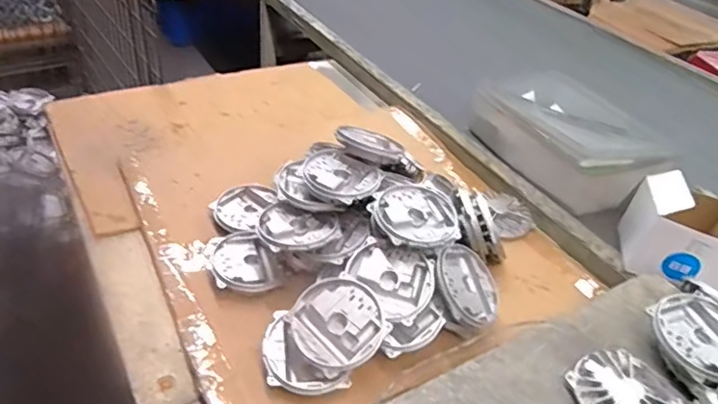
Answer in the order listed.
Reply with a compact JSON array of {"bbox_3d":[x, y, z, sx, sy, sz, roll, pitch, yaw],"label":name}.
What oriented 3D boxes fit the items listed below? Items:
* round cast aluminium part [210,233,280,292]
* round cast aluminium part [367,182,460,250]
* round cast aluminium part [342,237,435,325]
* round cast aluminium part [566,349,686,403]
[{"bbox_3d":[-0.161,0.086,0.759,0.091,0.024,0.108,-8,40,-18],"label":"round cast aluminium part"},{"bbox_3d":[0.074,0.014,0.733,0.109,0.019,0.121,-2,38,-11],"label":"round cast aluminium part"},{"bbox_3d":[0.042,0.092,0.693,0.110,0.027,0.090,38,73,15],"label":"round cast aluminium part"},{"bbox_3d":[0.282,0.199,0.573,0.107,0.022,0.104,4,38,-3],"label":"round cast aluminium part"}]

